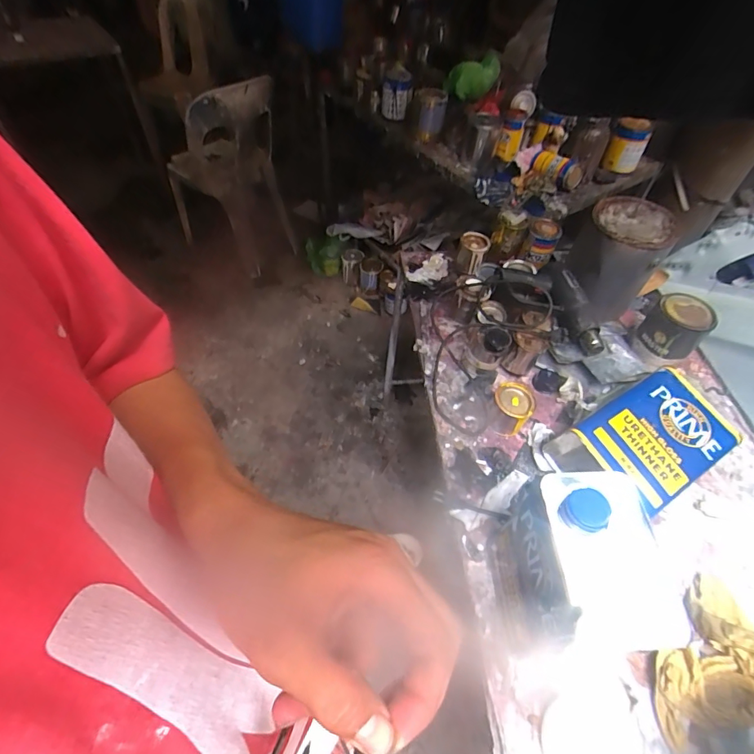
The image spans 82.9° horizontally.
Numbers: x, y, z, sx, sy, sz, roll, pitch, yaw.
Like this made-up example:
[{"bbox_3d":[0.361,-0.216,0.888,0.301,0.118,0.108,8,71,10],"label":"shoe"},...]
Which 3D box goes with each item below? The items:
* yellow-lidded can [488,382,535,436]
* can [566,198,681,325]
[{"bbox_3d":[0.244,0.059,0.785,0.072,0.070,0.072,9,51,6],"label":"yellow-lidded can"},{"bbox_3d":[0.491,-0.238,0.900,0.182,0.190,0.163,-28,56,-22],"label":"can"}]

